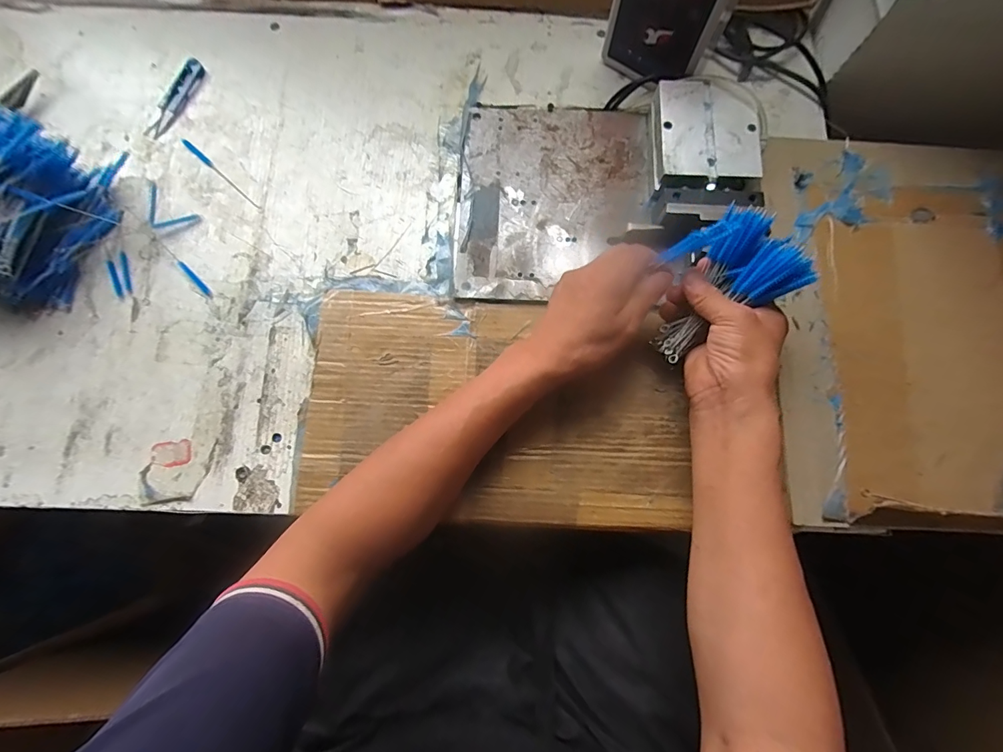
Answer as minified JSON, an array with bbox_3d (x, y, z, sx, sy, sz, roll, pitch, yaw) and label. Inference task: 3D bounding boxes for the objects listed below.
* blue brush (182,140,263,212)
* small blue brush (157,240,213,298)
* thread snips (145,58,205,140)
[{"bbox_3d":[-0.304,-0.219,0.467,0.127,0.004,0.007,40,80,9],"label":"blue brush"},{"bbox_3d":[-0.323,-0.109,0.436,0.084,0.004,0.008,43,81,9],"label":"small blue brush"},{"bbox_3d":[-0.368,-0.314,0.482,0.026,0.005,0.105,23,78,5],"label":"thread snips"}]

